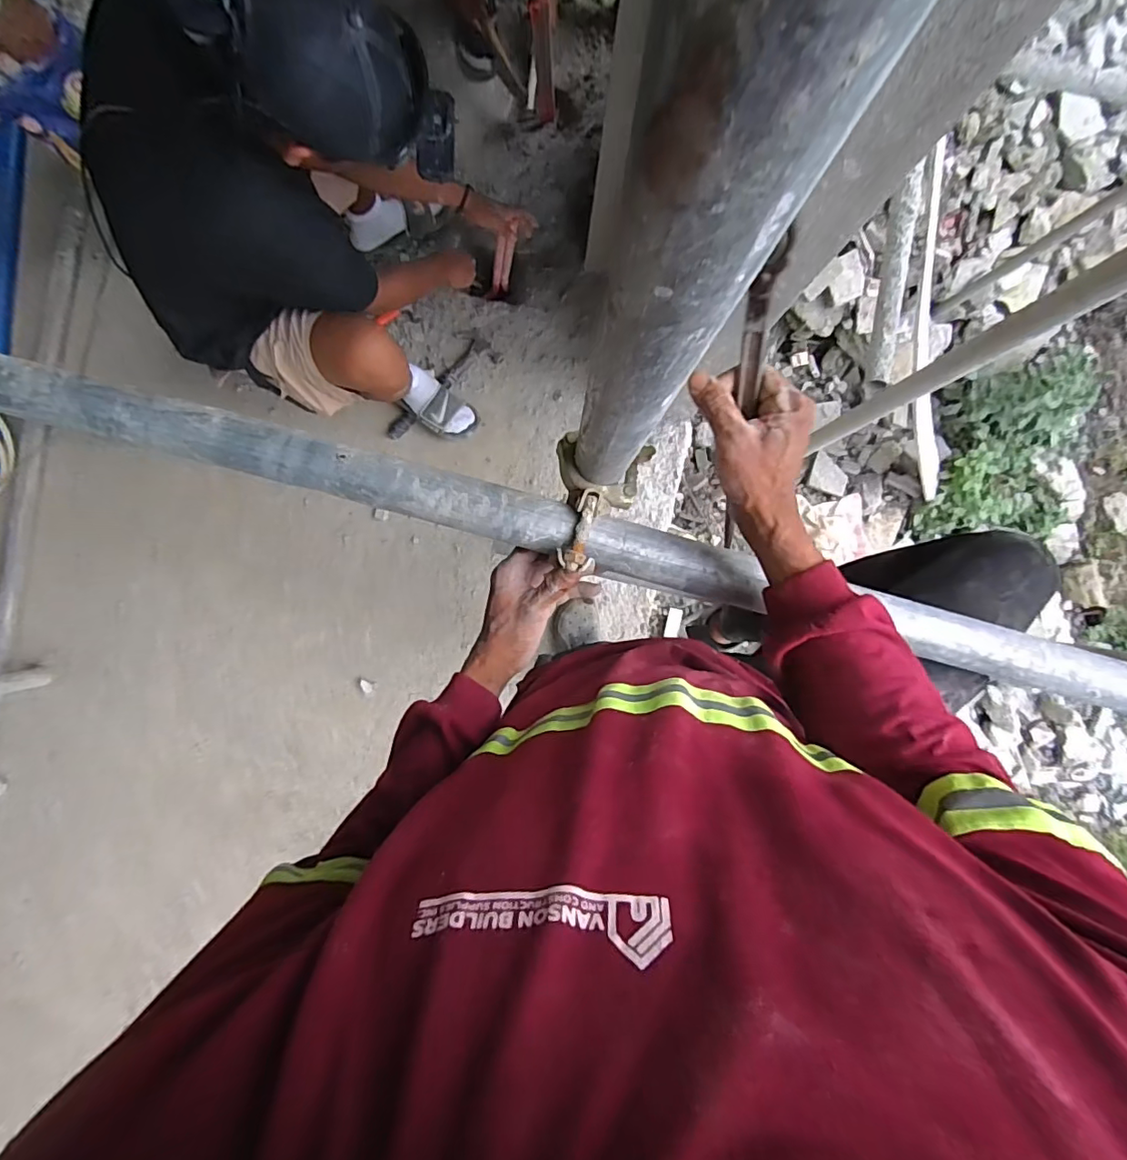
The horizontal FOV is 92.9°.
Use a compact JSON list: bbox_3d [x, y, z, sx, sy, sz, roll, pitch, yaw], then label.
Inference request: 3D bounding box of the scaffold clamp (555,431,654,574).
[{"bbox_3d":[0.032,-0.065,0.472,0.084,0.054,0.117,8,90,-2],"label":"scaffold clamp"}]

